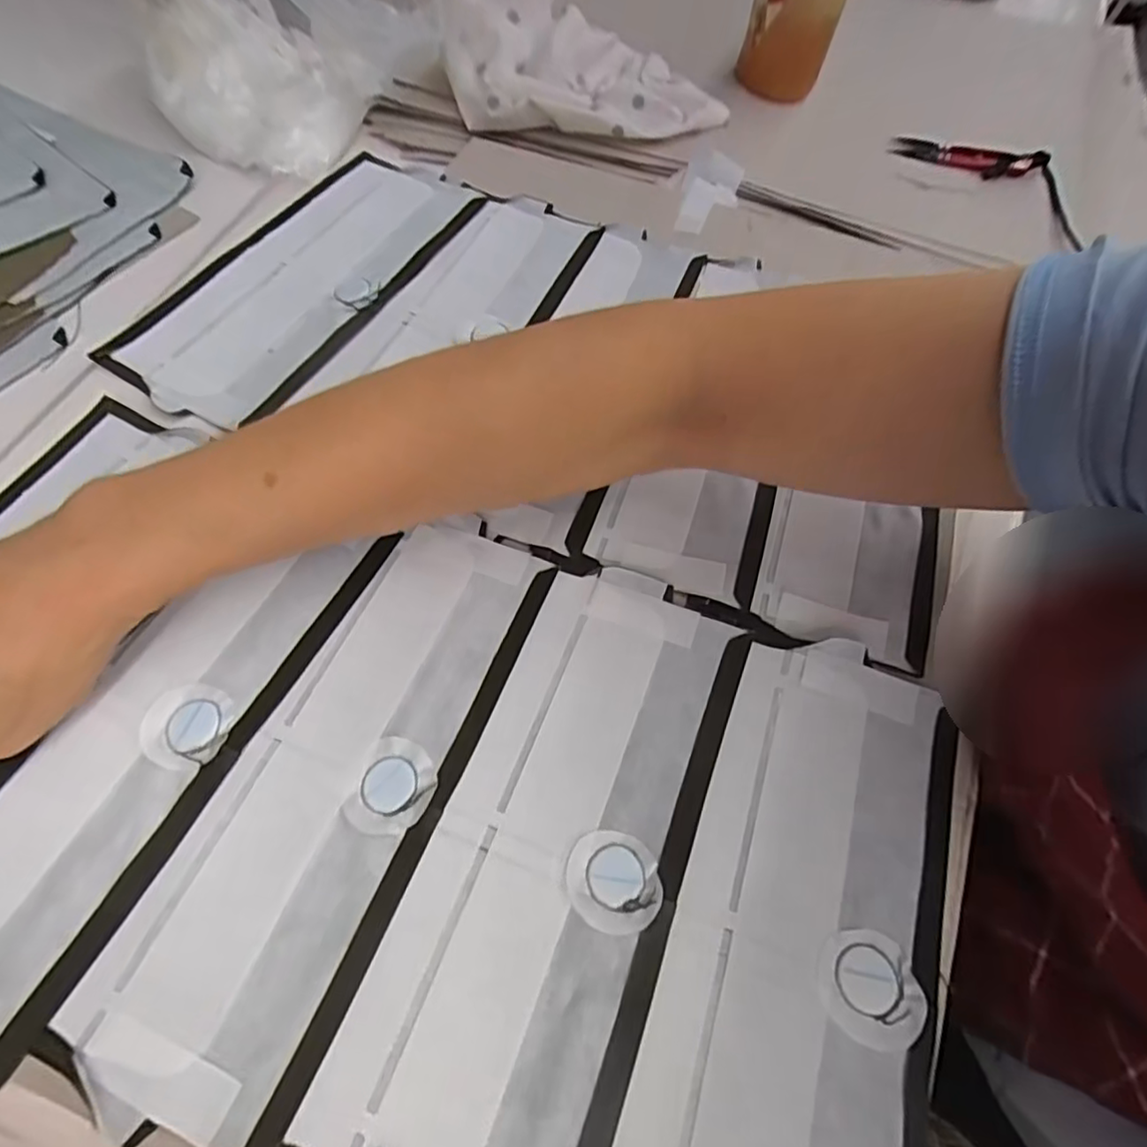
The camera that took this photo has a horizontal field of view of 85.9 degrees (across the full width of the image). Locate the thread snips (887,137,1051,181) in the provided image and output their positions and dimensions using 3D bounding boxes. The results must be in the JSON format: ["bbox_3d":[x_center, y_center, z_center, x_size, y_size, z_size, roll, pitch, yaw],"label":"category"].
[{"bbox_3d":[0.313,-0.332,0.489,0.120,0.012,0.031,11,64,3],"label":"thread snips"}]

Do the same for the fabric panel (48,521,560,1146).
[{"bbox_3d":[-0.091,0.078,0.247,0.082,0.009,0.231,21,65,8],"label":"fabric panel"}]

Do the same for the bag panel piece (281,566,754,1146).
[{"bbox_3d":[-0.006,0.105,0.235,0.094,0.007,0.235,20,65,7],"label":"bag panel piece"}]

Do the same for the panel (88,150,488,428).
[{"bbox_3d":[-0.164,-0.185,0.377,0.103,0.009,0.233,29,67,9],"label":"panel"}]

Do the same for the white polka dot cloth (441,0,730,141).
[{"bbox_3d":[0.010,-0.411,0.473,0.214,0.072,0.121,0,64,-2],"label":"white polka dot cloth"}]

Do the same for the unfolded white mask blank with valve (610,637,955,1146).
[{"bbox_3d":[0.084,0.137,0.224,0.094,0.008,0.234,20,63,5],"label":"unfolded white mask blank with valve"}]

